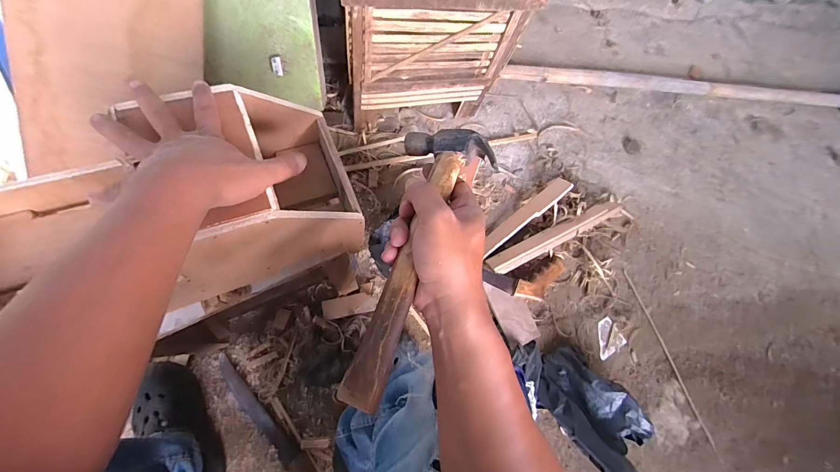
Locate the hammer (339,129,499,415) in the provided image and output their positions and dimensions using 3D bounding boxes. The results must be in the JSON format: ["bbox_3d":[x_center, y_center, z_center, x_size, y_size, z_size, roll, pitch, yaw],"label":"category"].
[{"bbox_3d":[-0.006,0.012,0.291,0.080,0.029,0.242,18,70,5],"label":"hammer"}]

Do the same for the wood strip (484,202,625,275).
[{"bbox_3d":[0.333,-0.004,0.855,0.378,0.041,0.051,-25,77,-14],"label":"wood strip"}]

